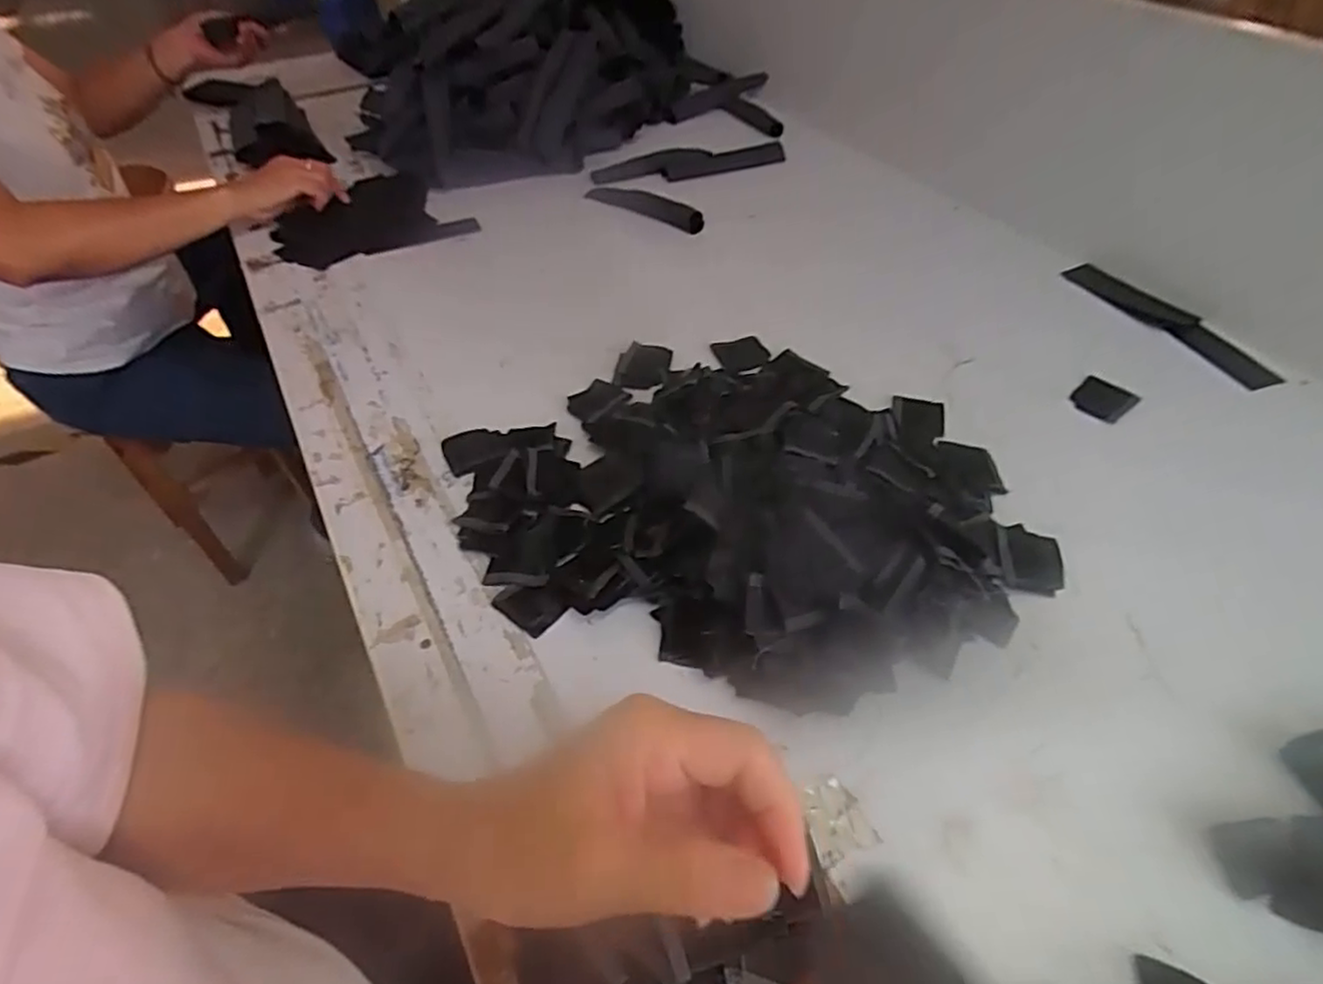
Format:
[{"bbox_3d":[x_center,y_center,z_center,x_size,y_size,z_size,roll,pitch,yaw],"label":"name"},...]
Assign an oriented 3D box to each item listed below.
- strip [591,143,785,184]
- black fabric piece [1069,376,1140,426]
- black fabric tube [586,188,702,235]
[{"bbox_3d":[0.043,-0.496,1.036,0.293,0.024,0.052,-14,49,-11],"label":"strip"},{"bbox_3d":[0.409,-0.085,0.641,0.044,0.010,0.048,-36,56,-27],"label":"black fabric piece"},{"bbox_3d":[-0.021,-0.391,0.936,0.190,0.032,0.032,28,54,24],"label":"black fabric tube"}]

